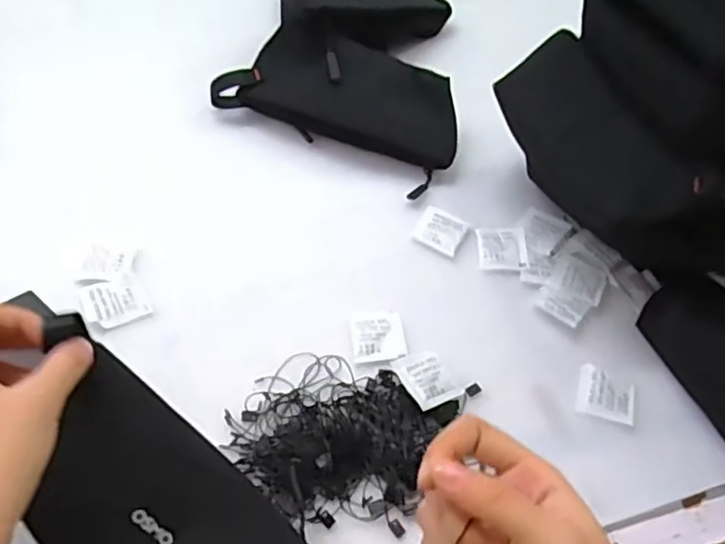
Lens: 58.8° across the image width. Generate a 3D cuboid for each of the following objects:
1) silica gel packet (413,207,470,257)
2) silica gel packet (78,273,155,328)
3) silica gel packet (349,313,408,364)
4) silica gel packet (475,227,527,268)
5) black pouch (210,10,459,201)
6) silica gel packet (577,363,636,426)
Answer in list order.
[{"bbox_3d":[0.065,-0.035,0.533,0.039,0.005,0.042,26,59,13],"label":"silica gel packet"},{"bbox_3d":[-0.180,0.021,0.469,0.042,0.004,0.041,-23,61,-18],"label":"silica gel packet"},{"bbox_3d":[0.011,0.048,0.470,0.041,0.005,0.036,-10,58,-10],"label":"silica gel packet"},{"bbox_3d":[0.113,-0.021,0.521,0.038,0.004,0.039,-1,56,-4],"label":"silica gel packet"},{"bbox_3d":[-0.020,-0.152,0.571,0.215,0.035,0.104,18,90,4],"label":"black pouch"},{"bbox_3d":[0.174,0.087,0.456,0.039,0.005,0.035,15,57,7],"label":"silica gel packet"}]

